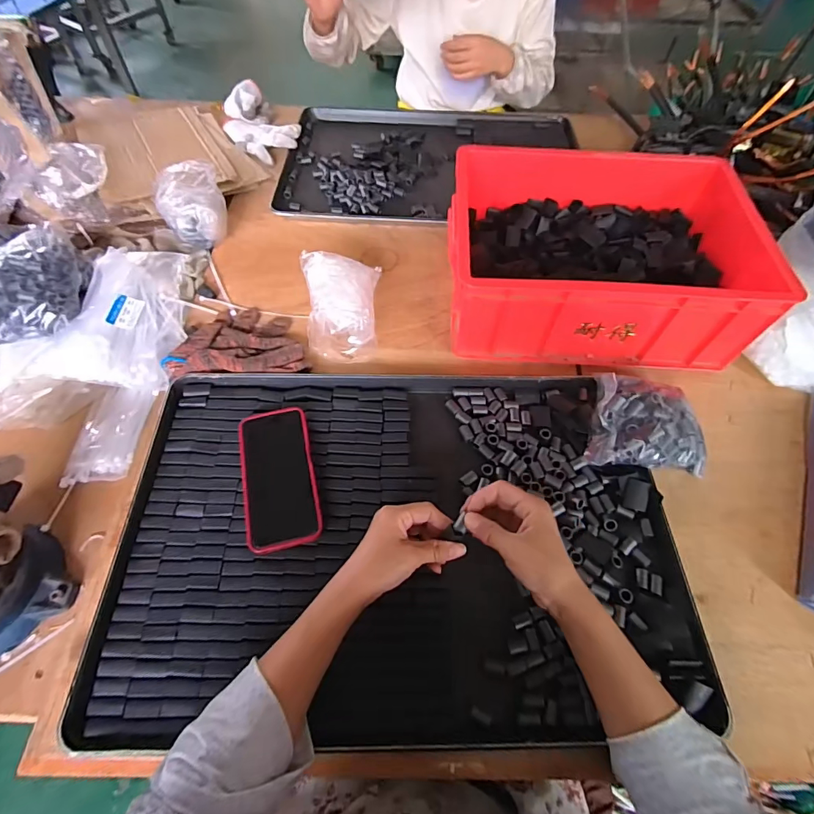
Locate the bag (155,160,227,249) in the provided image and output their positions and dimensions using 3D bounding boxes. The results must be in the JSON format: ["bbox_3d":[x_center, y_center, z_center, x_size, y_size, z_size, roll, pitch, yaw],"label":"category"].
[{"bbox_3d":[-0.357,-0.334,0.720,0.104,0.085,0.120,-20,61,-13],"label":"bag"}]

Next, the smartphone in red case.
[{"bbox_3d":[-0.148,0.078,0.494,0.079,0.015,0.163,-11,67,-12],"label":"smartphone in red case"}]

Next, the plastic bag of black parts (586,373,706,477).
[{"bbox_3d":[0.288,0.020,0.532,0.144,0.060,0.109,1,58,-1],"label":"plastic bag of black parts"}]

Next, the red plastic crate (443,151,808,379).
[{"bbox_3d":[0.266,-0.232,0.642,0.400,0.141,0.316,3,58,1],"label":"red plastic crate"}]

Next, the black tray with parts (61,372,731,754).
[{"bbox_3d":[-0.006,0.129,0.479,0.589,0.035,0.393,2,57,-2],"label":"black tray with parts"}]

